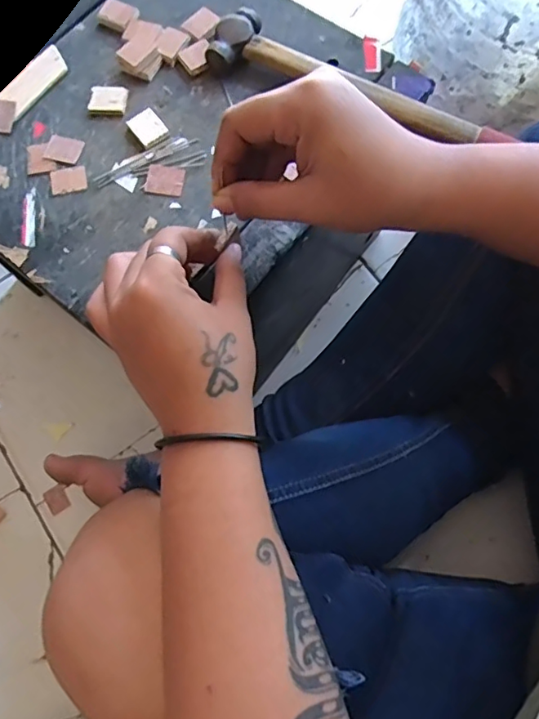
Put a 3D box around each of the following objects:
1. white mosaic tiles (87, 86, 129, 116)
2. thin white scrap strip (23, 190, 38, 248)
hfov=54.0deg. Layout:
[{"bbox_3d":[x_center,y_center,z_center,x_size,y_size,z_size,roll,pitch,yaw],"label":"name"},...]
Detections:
[{"bbox_3d":[-0.111,-0.177,0.361,0.025,0.004,0.021,4,74,3],"label":"white mosaic tiles"},{"bbox_3d":[-0.156,-0.093,0.344,0.009,0.004,0.042,-6,73,0],"label":"thin white scrap strip"}]

